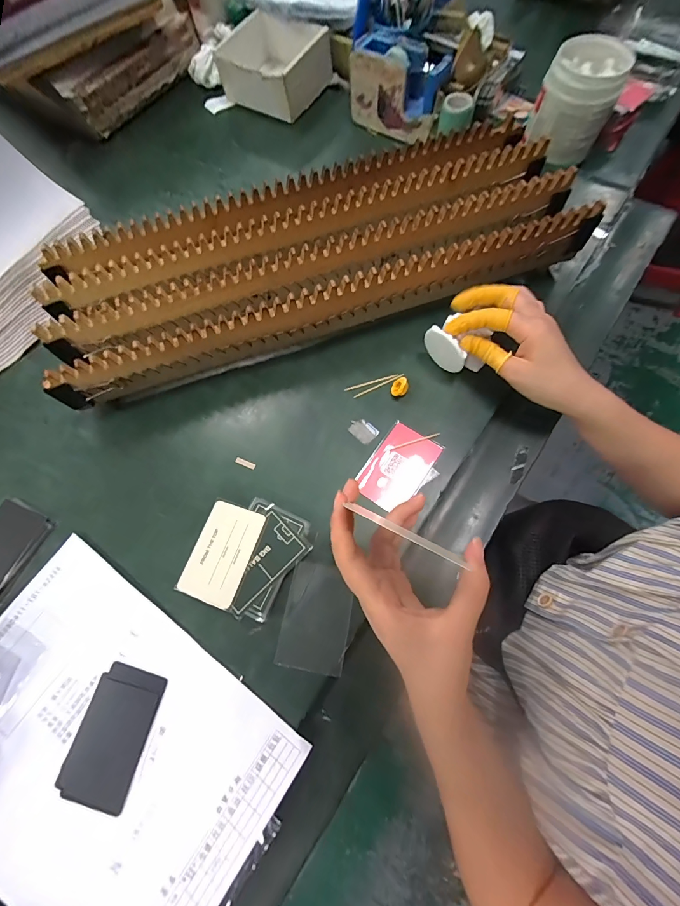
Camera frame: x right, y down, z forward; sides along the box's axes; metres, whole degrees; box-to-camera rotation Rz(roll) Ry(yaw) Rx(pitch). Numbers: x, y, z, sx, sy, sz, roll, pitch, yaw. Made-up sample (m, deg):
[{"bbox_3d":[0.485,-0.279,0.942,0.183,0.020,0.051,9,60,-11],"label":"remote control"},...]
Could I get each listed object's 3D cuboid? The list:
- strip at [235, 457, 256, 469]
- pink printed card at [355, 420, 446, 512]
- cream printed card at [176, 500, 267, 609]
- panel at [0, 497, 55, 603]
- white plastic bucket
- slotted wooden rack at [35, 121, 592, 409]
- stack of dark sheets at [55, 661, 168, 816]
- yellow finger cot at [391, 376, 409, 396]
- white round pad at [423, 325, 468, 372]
[{"bbox_3d":[-0.099,0.010,0.371,0.023,0.004,0.006,21,73,9],"label":"strip"},{"bbox_3d":[0.059,0.014,0.364,0.057,0.007,0.087,33,78,13],"label":"pink printed card"},{"bbox_3d":[-0.107,0.090,0.325,0.053,0.004,0.084,16,68,11],"label":"cream printed card"},{"bbox_3d":[-0.337,0.096,0.356,0.065,0.006,0.088,22,73,9],"label":"panel"},{"bbox_3d":[0.322,-0.482,0.484,0.097,0.087,0.090,23,74,10],"label":"white plastic bucket"},{"bbox_3d":[-0.033,-0.218,0.404,0.571,0.076,0.192,-18,71,-4],"label":"slotted wooden rack"},{"bbox_3d":[-0.188,0.232,0.295,0.058,0.005,0.095,13,72,7],"label":"stack of dark sheets"},{"bbox_3d":[0.065,-0.072,0.383,0.017,0.015,0.022,11,72,6],"label":"yellow finger cot"},{"bbox_3d":[0.110,-0.107,0.375,0.050,0.050,0.006,43,78,15],"label":"white round pad"}]

